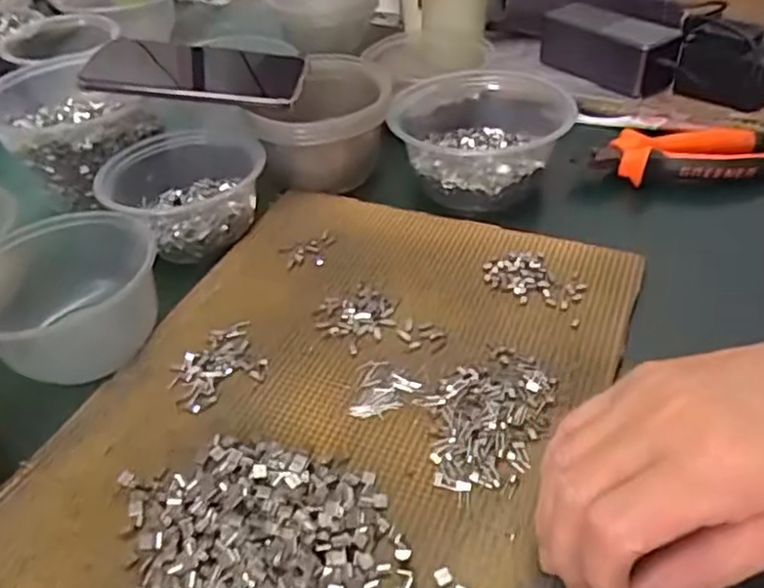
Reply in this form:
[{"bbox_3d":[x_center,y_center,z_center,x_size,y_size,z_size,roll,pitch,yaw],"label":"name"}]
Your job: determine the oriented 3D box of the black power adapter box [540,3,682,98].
[{"bbox_3d":[0.220,-0.235,0.627,0.053,0.056,0.134,-27,45,-24],"label":"black power adapter box"}]

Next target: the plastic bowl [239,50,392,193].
[{"bbox_3d":[-0.041,-0.133,0.521,0.095,0.070,0.106,2,41,8],"label":"plastic bowl"}]

